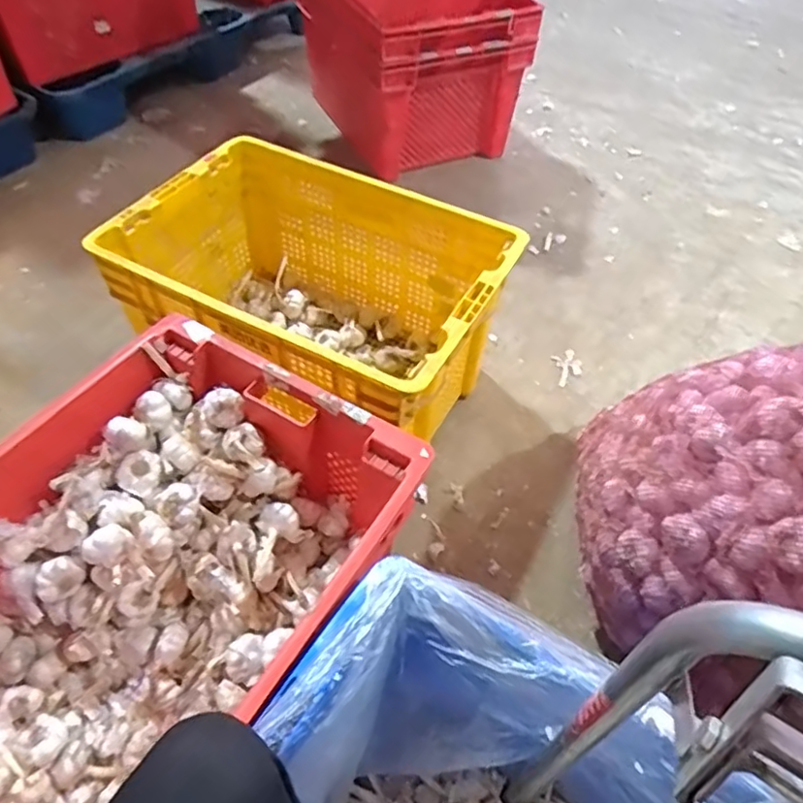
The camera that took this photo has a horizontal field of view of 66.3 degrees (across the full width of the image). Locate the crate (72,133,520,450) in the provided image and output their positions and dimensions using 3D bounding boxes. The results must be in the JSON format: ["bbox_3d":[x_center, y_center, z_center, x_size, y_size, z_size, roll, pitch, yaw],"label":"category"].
[{"bbox_3d":[-0.141,-0.157,1.092,0.575,0.331,0.414,25,55,16],"label":"crate"}]

